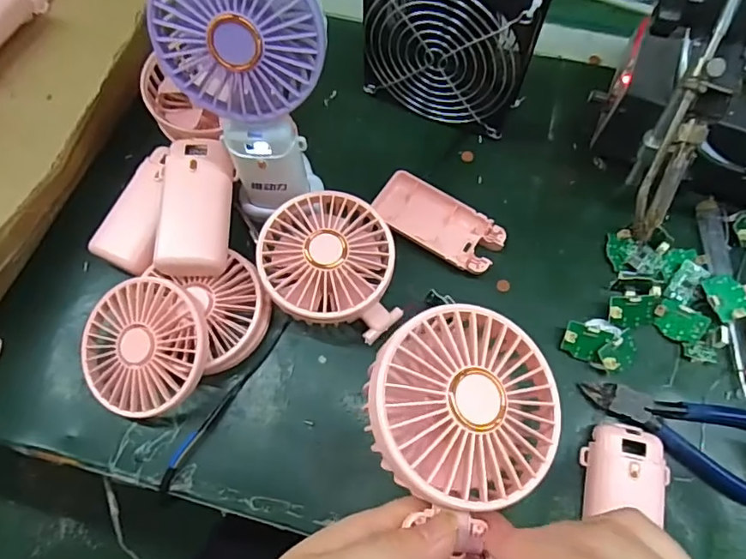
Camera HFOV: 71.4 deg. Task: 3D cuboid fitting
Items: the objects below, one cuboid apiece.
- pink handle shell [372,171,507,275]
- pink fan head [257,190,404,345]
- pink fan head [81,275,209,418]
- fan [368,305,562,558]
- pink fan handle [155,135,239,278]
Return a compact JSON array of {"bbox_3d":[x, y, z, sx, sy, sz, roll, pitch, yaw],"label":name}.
[{"bbox_3d":[0.047,-0.041,0.382,0.095,0.016,0.047,35,73,15],"label":"pink handle shell"},{"bbox_3d":[-0.029,-0.008,0.352,0.088,0.046,0.093,-6,68,-1],"label":"pink fan head"},{"bbox_3d":[-0.147,0.042,0.334,0.085,0.013,0.084,28,87,14],"label":"pink fan head"},{"bbox_3d":[0.036,0.106,0.230,0.085,0.039,0.186,8,81,-4],"label":"fan"},{"bbox_3d":[-0.118,-0.049,0.347,0.044,0.026,0.091,2,68,2],"label":"pink fan handle"}]

